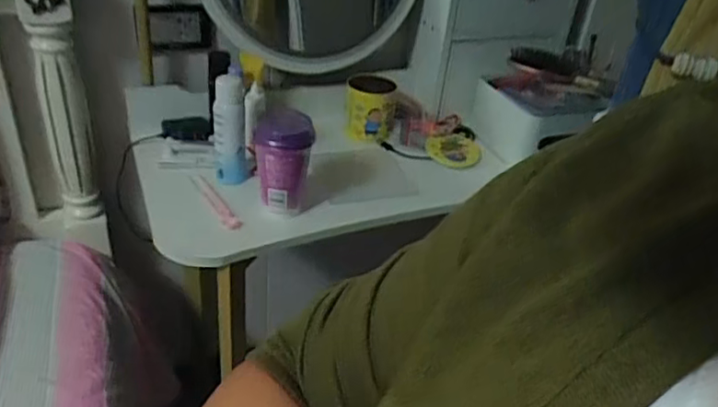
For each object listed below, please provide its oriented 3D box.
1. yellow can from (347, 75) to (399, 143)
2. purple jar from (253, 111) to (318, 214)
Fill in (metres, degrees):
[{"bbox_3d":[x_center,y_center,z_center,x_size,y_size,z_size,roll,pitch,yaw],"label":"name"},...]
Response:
[{"bbox_3d":[0.020,-0.167,1.088,0.085,0.086,0.097,7,34,1],"label":"yellow can"},{"bbox_3d":[-0.100,-0.057,0.828,0.074,0.138,0.065,0,34,-9],"label":"purple jar"}]

